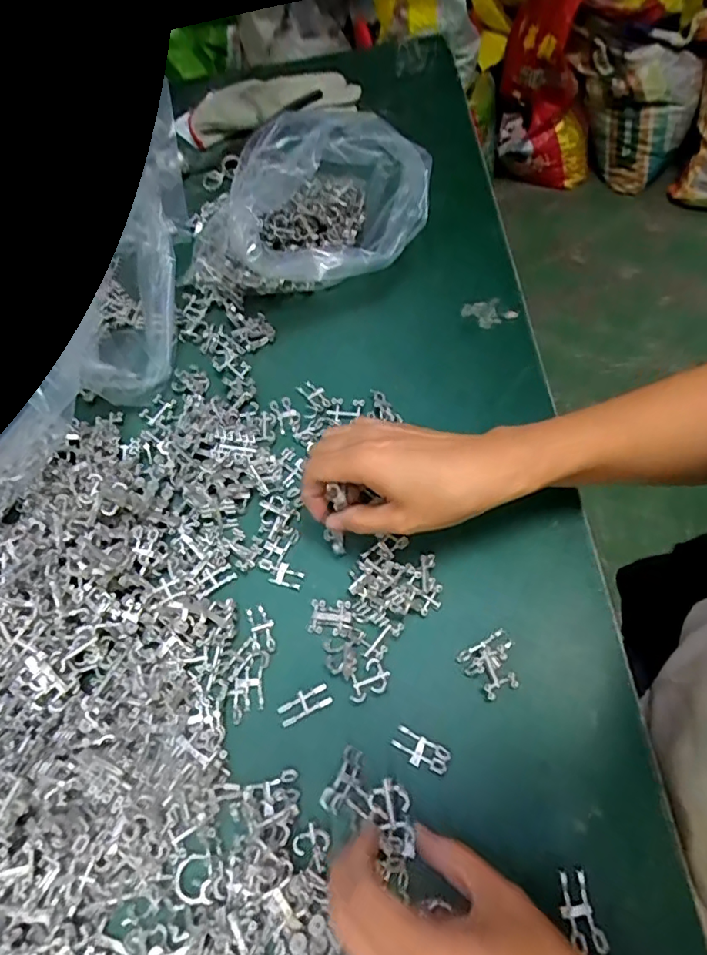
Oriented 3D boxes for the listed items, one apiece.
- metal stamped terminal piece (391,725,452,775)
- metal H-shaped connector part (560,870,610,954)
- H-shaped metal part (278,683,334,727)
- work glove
[{"bbox_3d":[0.039,0.157,0.318,0.033,0.004,0.015,22,66,15],"label":"metal stamped terminal piece"},{"bbox_3d":[0.114,0.219,0.277,0.017,0.004,0.033,-13,62,-3],"label":"metal H-shaped connector part"},{"bbox_3d":[-0.030,0.138,0.337,0.033,0.004,0.014,-23,63,-8],"label":"H-shaped metal part"},{"bbox_3d":[-0.090,-0.412,0.615,0.190,0.032,0.072,-10,61,-1],"label":"work glove"}]

